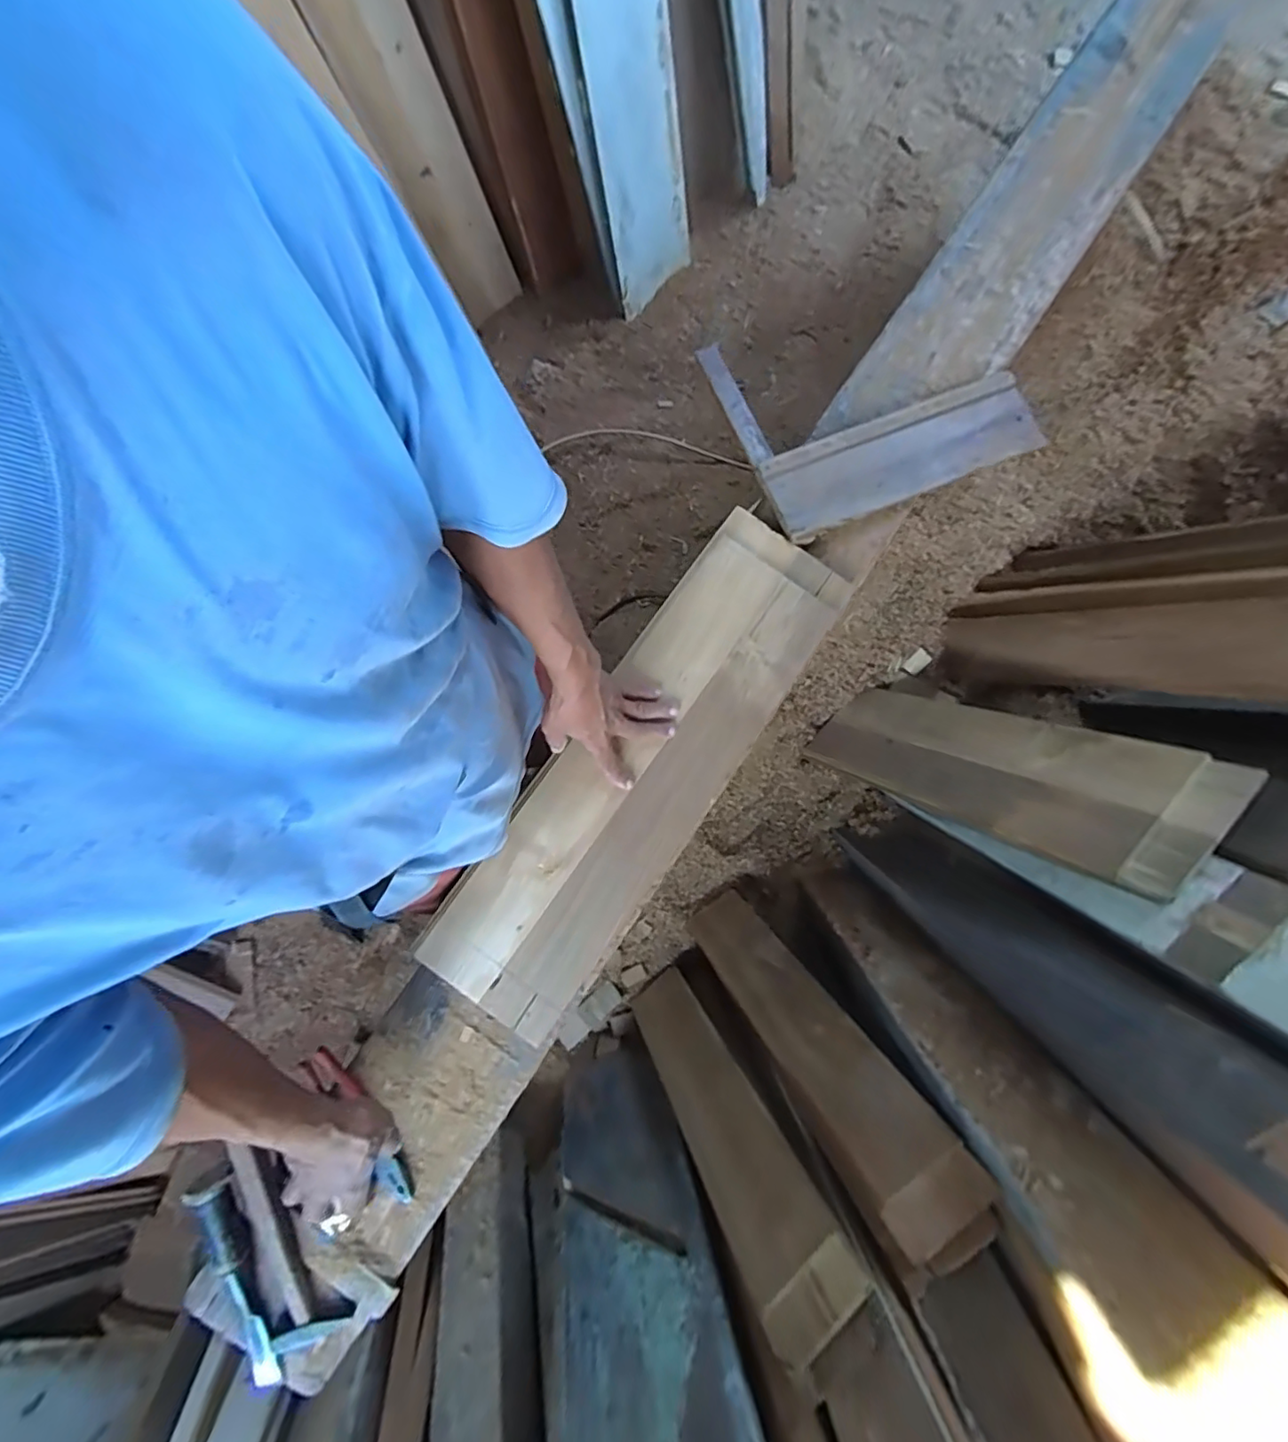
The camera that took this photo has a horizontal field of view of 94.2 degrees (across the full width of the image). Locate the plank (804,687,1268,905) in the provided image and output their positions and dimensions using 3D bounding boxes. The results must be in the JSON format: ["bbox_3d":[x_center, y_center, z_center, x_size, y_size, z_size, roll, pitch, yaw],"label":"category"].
[{"bbox_3d":[0.498,0.061,0.928,0.023,0.630,0.184,39,87,-24],"label":"plank"}]

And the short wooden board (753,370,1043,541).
[{"bbox_3d":[0.350,-0.365,0.810,0.396,0.025,0.119,-24,80,-5],"label":"short wooden board"}]

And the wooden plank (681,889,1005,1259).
[{"bbox_3d":[0.223,0.450,0.905,0.132,0.647,0.042,-36,109,-7],"label":"wooden plank"}]

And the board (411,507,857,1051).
[{"bbox_3d":[0.000,0.051,0.737,0.191,0.041,0.672,36,83,1],"label":"board"}]

